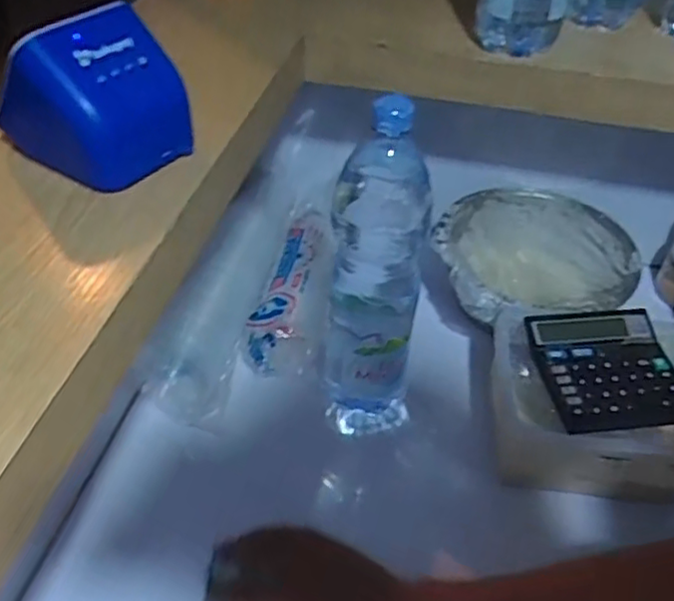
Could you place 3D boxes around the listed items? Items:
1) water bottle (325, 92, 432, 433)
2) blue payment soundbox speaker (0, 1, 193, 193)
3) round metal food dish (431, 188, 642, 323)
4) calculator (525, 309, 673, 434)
[{"bbox_3d":[0.032,-0.018,0.600,0.090,0.344,0.094,5,44,2],"label":"water bottle"},{"bbox_3d":[-0.169,-0.148,0.469,0.098,0.091,0.102,27,49,23],"label":"blue payment soundbox speaker"},{"bbox_3d":[0.236,-0.062,0.788,0.232,0.030,0.221,2,44,-2],"label":"round metal food dish"},{"bbox_3d":[0.255,0.060,0.623,0.127,0.018,0.135,-3,44,-7],"label":"calculator"}]

